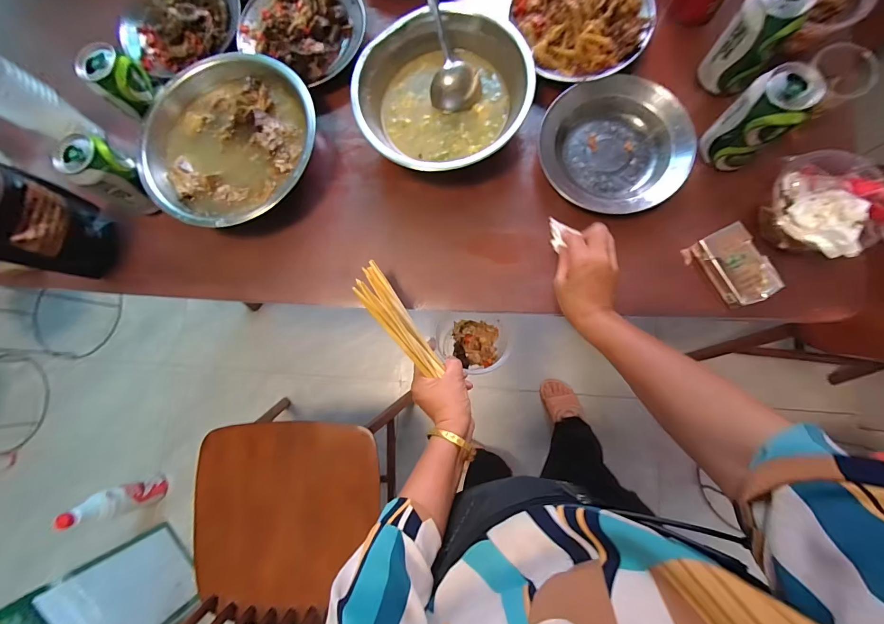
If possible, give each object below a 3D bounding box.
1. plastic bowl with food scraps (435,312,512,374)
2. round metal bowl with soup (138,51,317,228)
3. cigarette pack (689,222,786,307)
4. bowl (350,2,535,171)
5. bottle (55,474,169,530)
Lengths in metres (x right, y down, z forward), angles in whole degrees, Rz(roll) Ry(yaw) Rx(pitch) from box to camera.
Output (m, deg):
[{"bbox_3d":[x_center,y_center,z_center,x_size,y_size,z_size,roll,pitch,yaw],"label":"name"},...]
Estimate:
[{"bbox_3d":[0.048,0.043,0.557,0.107,0.069,0.090,-4,82,4],"label":"plastic bowl with food scraps"},{"bbox_3d":[-0.290,-0.233,0.531,0.247,0.059,0.238,-1,83,5],"label":"round metal bowl with soup"},{"bbox_3d":[0.366,-0.057,0.466,0.062,0.030,0.095,-24,81,1],"label":"cigarette pack"},{"bbox_3d":[0.001,-0.297,0.506,0.225,0.068,0.208,-1,83,5],"label":"bowl"},{"bbox_3d":[-0.951,0.559,1.125,0.075,0.295,0.088,-24,81,1],"label":"bottle"}]

